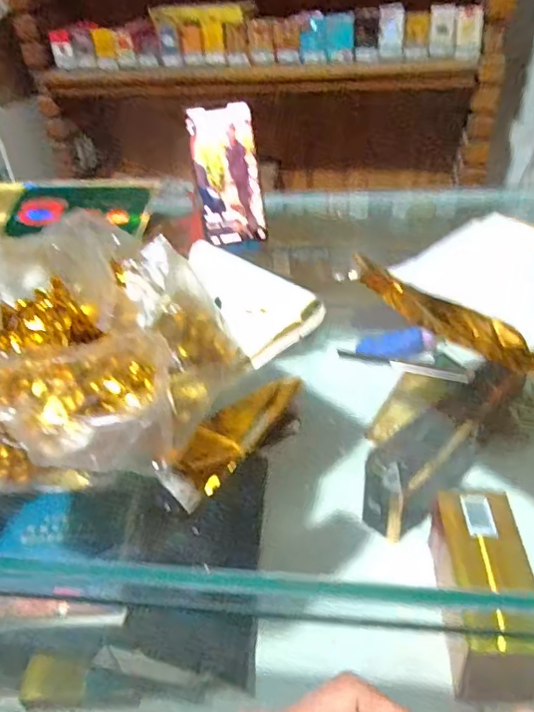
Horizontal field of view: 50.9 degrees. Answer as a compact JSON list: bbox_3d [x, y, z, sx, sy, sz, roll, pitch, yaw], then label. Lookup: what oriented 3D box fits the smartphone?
[{"bbox_3d":[-0.043,-0.200,0.629,0.070,0.146,0.009,-11,15,-8],"label":"smartphone"}]

